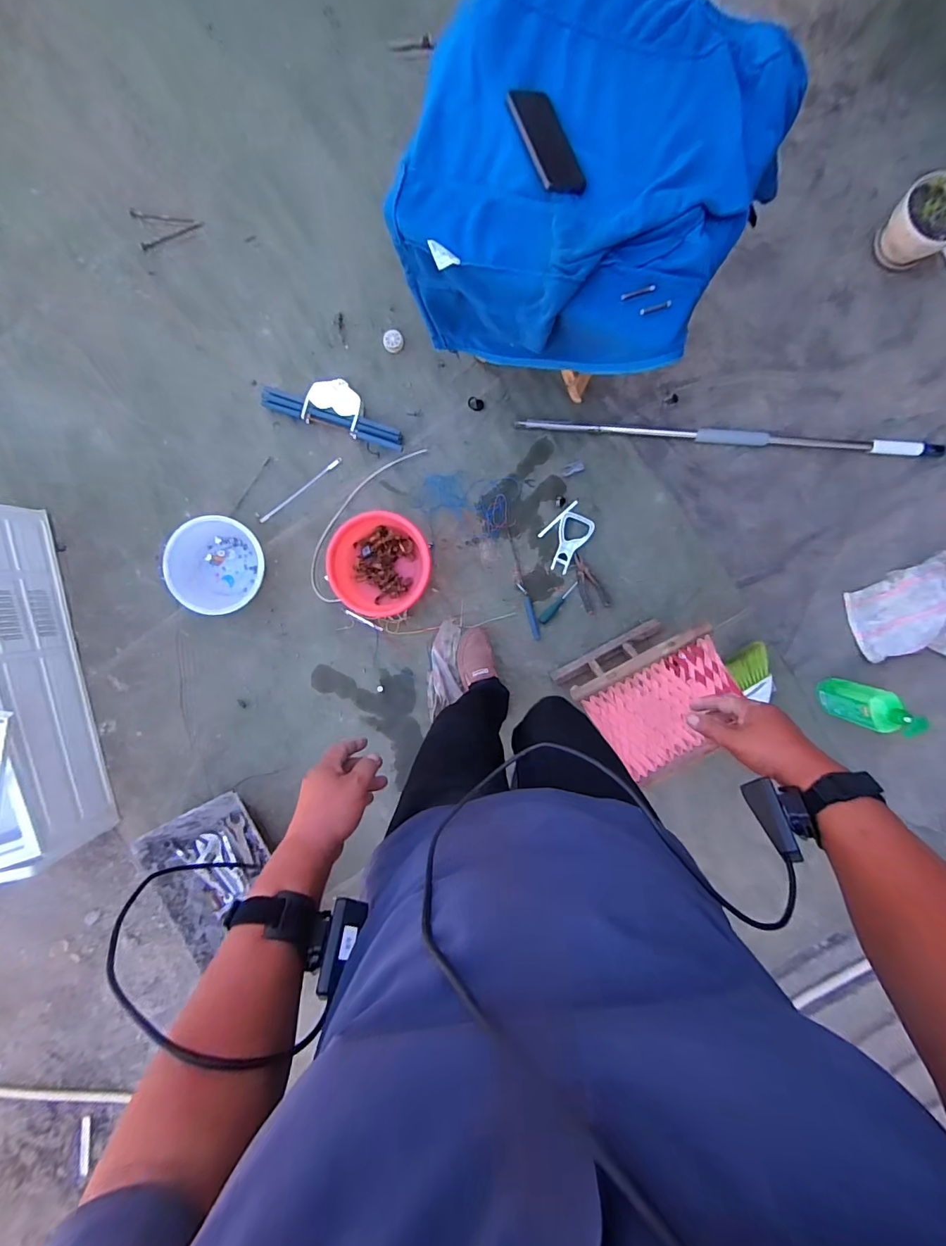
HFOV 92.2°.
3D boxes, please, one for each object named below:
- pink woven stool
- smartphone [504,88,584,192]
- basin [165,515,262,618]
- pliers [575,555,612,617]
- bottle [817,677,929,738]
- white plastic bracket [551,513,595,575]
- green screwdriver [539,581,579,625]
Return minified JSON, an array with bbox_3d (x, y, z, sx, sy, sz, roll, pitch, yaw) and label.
[{"bbox_3d":[0.406,0.157,1.092,0.291,0.339,0.223,-33,92,2],"label":"pink woven stool"},{"bbox_3d":[0.112,-0.729,0.689,0.076,0.008,0.168,-22,88,-14],"label":"smartphone"},{"bbox_3d":[-0.687,-0.154,1.233,0.246,0.115,0.248,0,93,1],"label":"basin"},{"bbox_3d":[0.313,-0.108,1.223,0.071,0.017,0.159,-22,92,2],"label":"pliers"},{"bbox_3d":[0.955,0.203,1.112,0.057,0.262,0.107,6,93,1],"label":"bottle"},{"bbox_3d":[0.270,-0.213,1.222,0.090,0.014,0.160,11,93,1],"label":"white plastic bracket"},{"bbox_3d":[0.233,-0.055,1.241,0.022,0.027,0.143,40,93,-1],"label":"green screwdriver"}]

